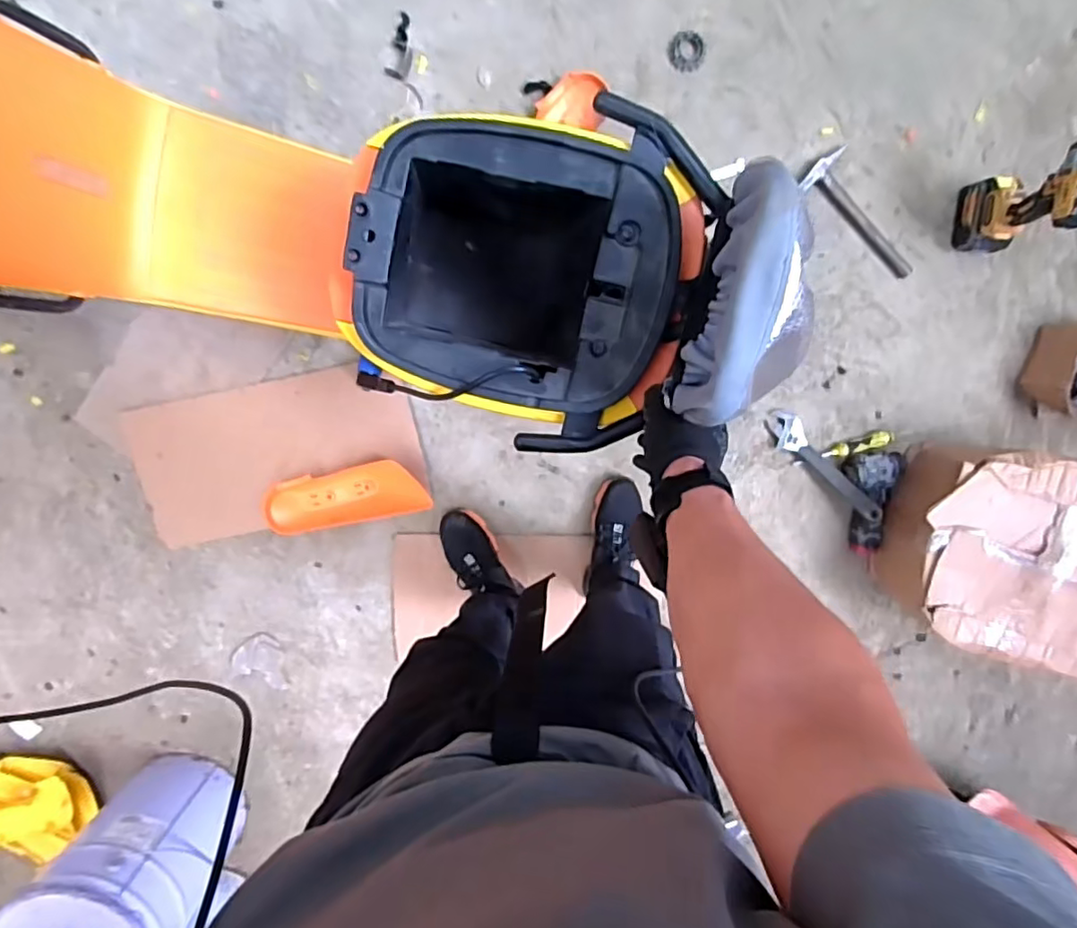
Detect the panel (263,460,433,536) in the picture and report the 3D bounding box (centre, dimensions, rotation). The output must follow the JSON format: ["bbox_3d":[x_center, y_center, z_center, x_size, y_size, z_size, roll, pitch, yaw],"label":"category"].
[{"bbox_3d":[-0.387,0.068,1.214,0.324,0.035,0.115,-11,93,2],"label":"panel"}]

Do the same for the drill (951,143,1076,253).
[{"bbox_3d":[0.835,-0.456,1.041,0.084,0.268,0.152,7,94,1],"label":"drill"}]

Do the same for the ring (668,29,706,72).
[{"bbox_3d":[0.269,-0.746,1.085,0.064,0.013,0.069,0,93,1],"label":"ring"}]

